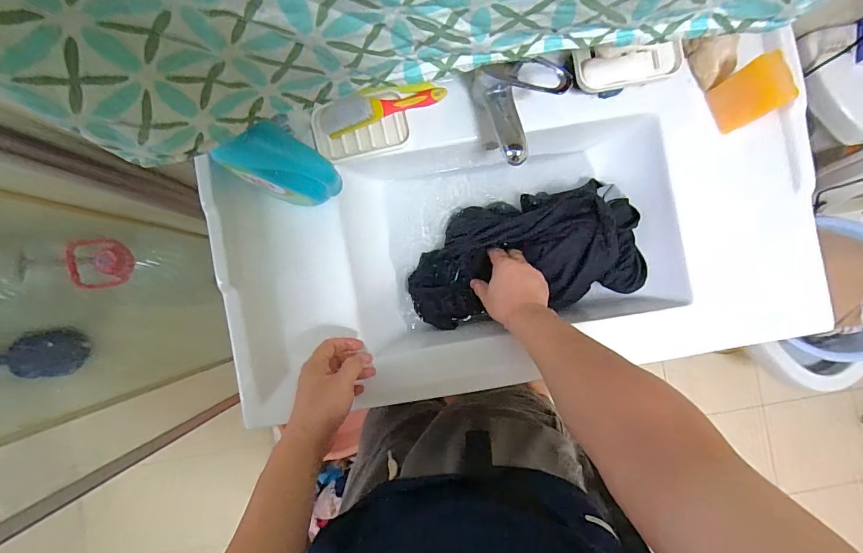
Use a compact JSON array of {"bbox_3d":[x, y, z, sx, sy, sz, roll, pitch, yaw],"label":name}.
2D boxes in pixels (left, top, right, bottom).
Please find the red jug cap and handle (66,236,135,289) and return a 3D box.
[{"bbox_3d":[-0.732,-0.030,0.939,0.128,0.040,0.116,-18,124,-10],"label":"red jug cap and handle"}]

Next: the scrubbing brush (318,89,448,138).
[{"bbox_3d":[-0.066,-0.228,0.580,0.173,0.048,0.037,-16,89,-1],"label":"scrubbing brush"}]

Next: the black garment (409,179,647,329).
[{"bbox_3d":[0.140,-0.035,0.671,0.351,0.079,0.177,-13,89,12],"label":"black garment"}]

